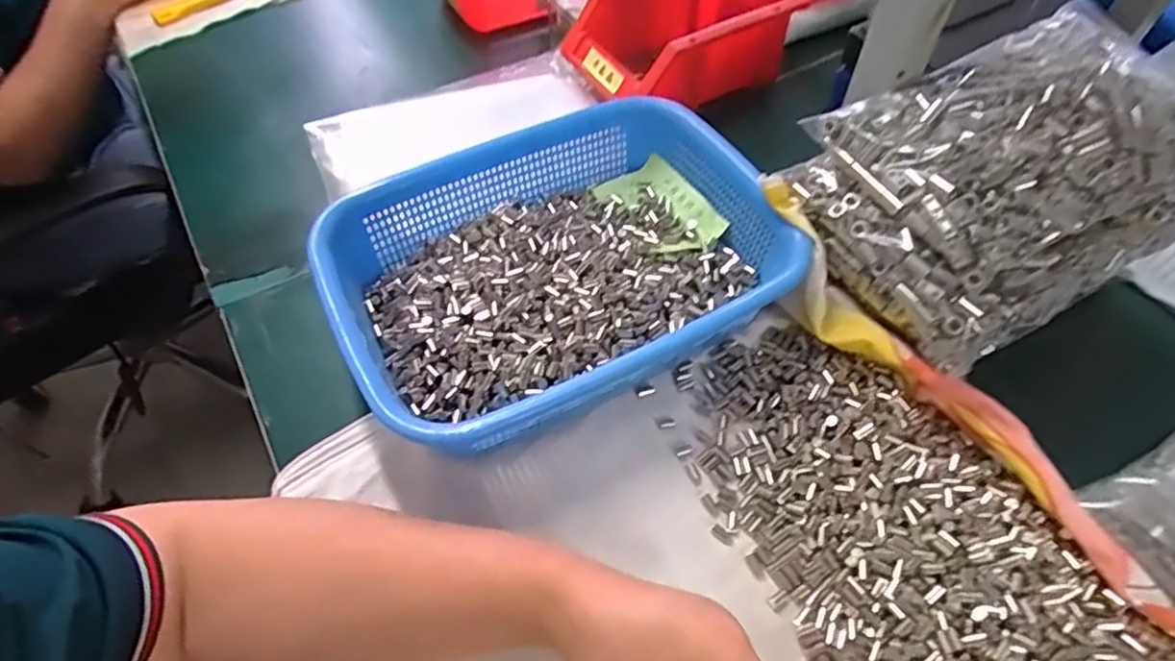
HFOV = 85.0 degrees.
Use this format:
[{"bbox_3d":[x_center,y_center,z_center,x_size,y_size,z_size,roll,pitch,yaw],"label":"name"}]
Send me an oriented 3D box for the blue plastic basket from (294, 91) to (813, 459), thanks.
[{"bbox_3d":[-0.017,-0.040,0.431,0.276,0.075,0.206,-24,58,-15],"label":"blue plastic basket"}]

